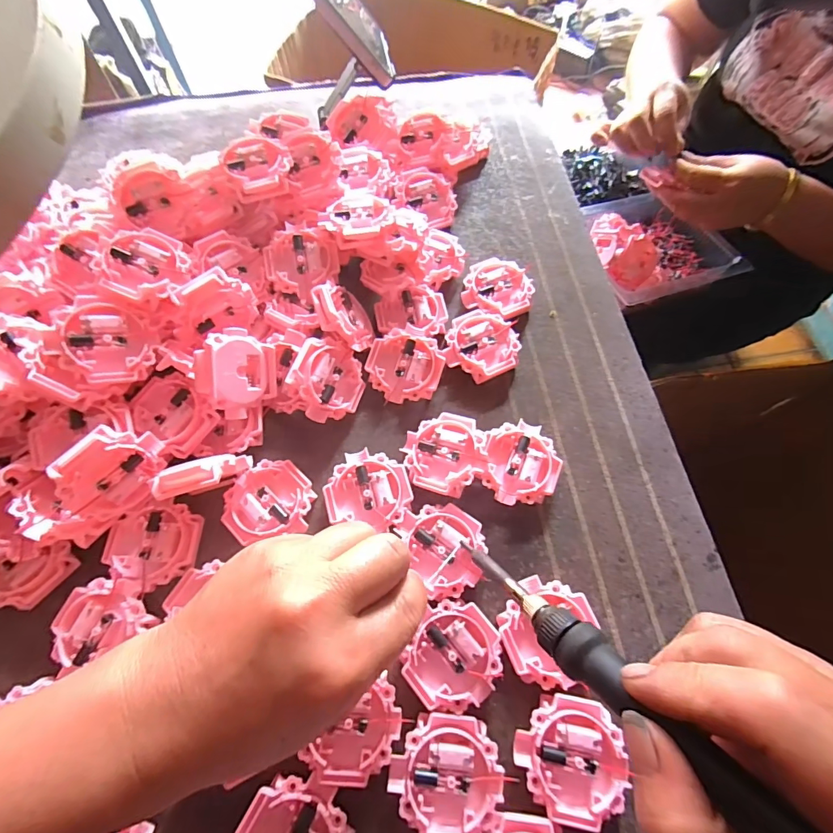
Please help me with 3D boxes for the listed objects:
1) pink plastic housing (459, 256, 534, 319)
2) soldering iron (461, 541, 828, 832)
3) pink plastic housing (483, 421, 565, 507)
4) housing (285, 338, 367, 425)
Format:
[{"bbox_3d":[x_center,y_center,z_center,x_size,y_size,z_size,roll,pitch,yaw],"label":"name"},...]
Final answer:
[{"bbox_3d":[0.063,-0.097,0.340,0.052,0.016,0.052,12,67,6],"label":"pink plastic housing"},{"bbox_3d":[0.078,0.108,0.155,0.027,0.015,0.212,-37,33,-14],"label":"soldering iron"},{"bbox_3d":[0.068,0.031,0.284,0.046,0.015,0.052,3,67,2],"label":"pink plastic housing"},{"bbox_3d":[-0.058,-0.024,0.290,0.012,0.049,0.052,-1,97,41],"label":"housing"}]

